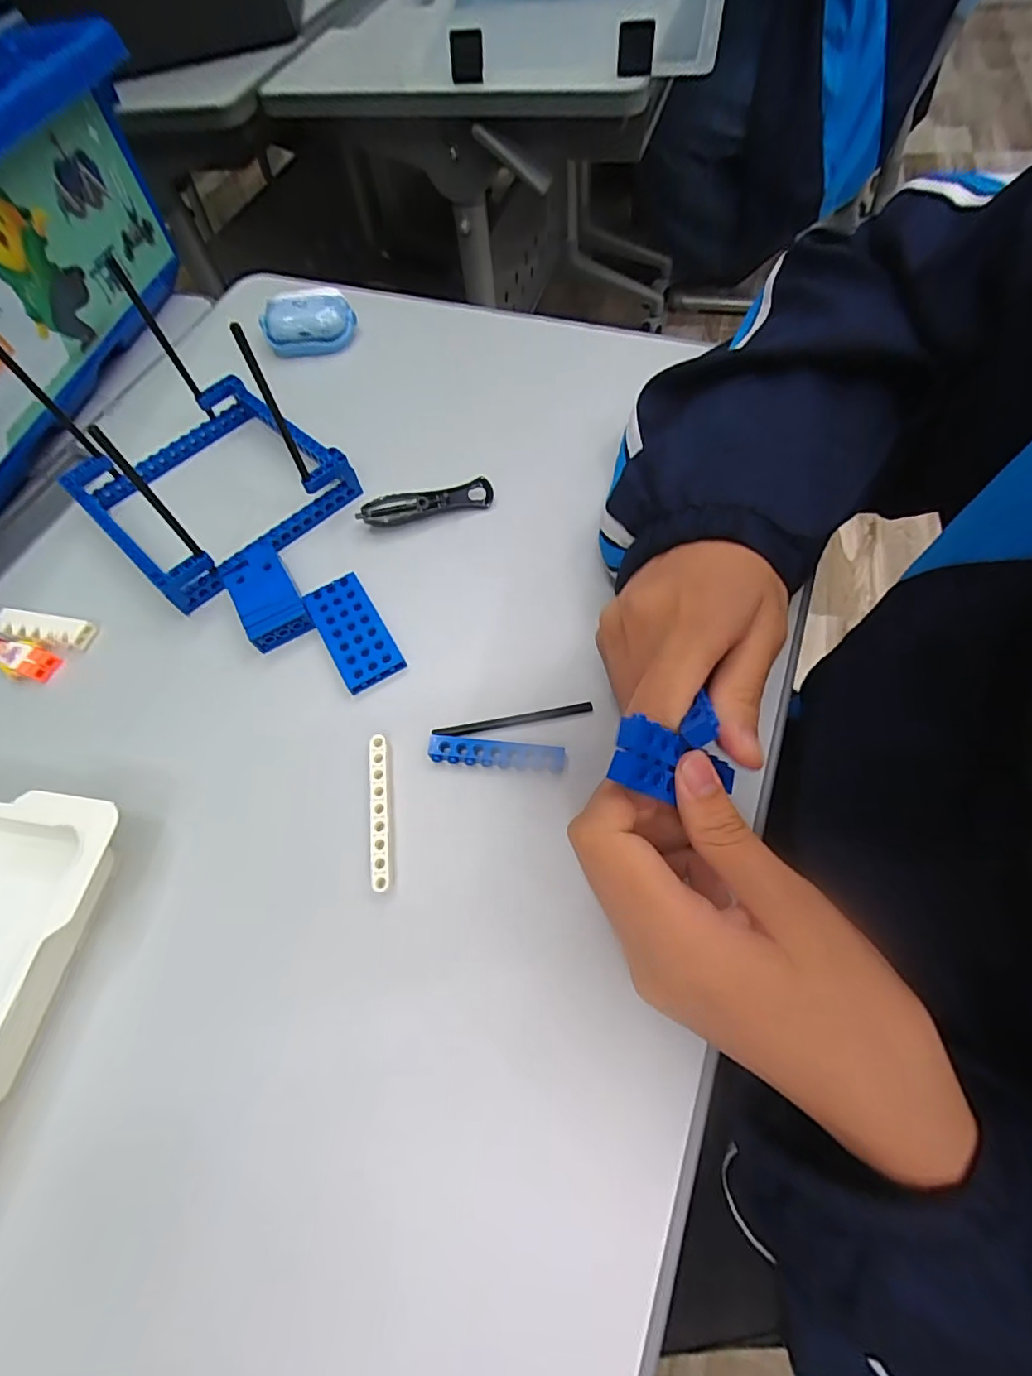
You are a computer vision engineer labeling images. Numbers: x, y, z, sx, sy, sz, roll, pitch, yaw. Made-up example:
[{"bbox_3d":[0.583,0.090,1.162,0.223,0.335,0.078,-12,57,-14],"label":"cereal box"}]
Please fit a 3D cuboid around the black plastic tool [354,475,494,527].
[{"bbox_3d":[-0.053,-0.109,0.322,0.079,0.017,0.013,-15,63,-2],"label":"black plastic tool"}]

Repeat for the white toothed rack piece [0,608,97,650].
[{"bbox_3d":[-0.266,-0.034,0.306,0.055,0.009,0.016,9,65,10],"label":"white toothed rack piece"}]

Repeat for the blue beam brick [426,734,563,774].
[{"bbox_3d":[-0.009,0.031,0.253,0.062,0.008,0.012,3,64,7],"label":"blue beam brick"}]

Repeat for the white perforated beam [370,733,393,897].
[{"bbox_3d":[-0.061,0.056,0.247,0.010,0.009,0.069,-10,63,1],"label":"white perforated beam"}]

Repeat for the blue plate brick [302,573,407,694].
[{"bbox_3d":[-0.088,-0.030,0.290,0.031,0.008,0.069,-30,64,-9],"label":"blue plate brick"}]

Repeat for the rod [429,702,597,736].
[{"bbox_3d":[-0.001,0.016,0.262,0.077,0.004,0.005,-10,63,1],"label":"rod"}]

